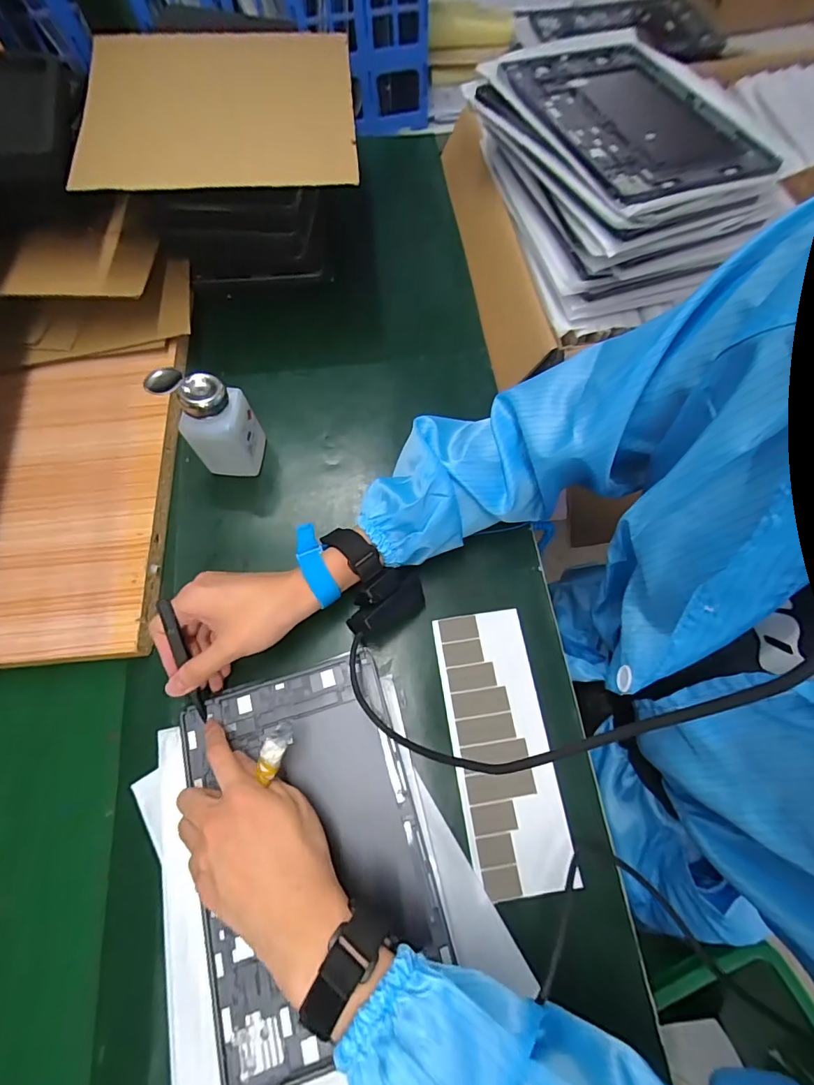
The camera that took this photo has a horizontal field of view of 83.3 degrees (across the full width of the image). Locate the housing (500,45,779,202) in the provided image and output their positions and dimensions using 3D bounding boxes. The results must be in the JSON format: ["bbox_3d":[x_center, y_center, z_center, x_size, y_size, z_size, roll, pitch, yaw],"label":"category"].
[{"bbox_3d":[0.217,-0.411,0.441,0.165,0.014,0.241,-19,69,-7],"label":"housing"}]

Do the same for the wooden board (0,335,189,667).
[{"bbox_3d":[-0.422,-0.040,0.451,0.363,0.019,0.325,-5,68,1],"label":"wooden board"}]

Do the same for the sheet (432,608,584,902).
[{"bbox_3d":[0.079,0.167,0.388,0.079,0.006,0.214,-8,68,-1],"label":"sheet"}]

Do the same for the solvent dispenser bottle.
[{"bbox_3d":[-0.183,-0.109,0.438,0.074,0.110,0.052,0,68,1],"label":"solvent dispenser bottle"}]

